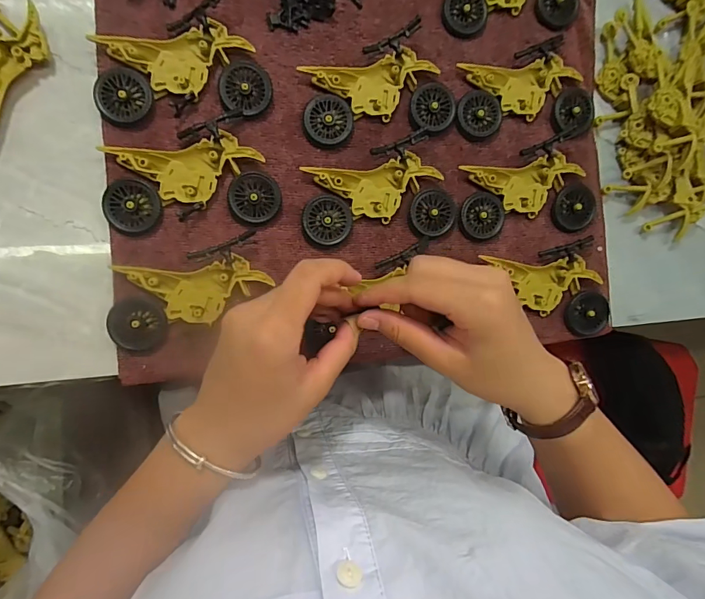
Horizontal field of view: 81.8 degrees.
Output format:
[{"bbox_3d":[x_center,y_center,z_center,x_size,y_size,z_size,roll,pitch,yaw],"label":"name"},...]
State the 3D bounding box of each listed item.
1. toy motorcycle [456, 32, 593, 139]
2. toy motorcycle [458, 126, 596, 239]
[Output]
[{"bbox_3d":[0.139,-0.169,0.333,0.117,0.013,0.069,-12,93,-9],"label":"toy motorcycle"},{"bbox_3d":[0.141,-0.087,0.331,0.115,0.016,0.074,-16,94,-9],"label":"toy motorcycle"}]

